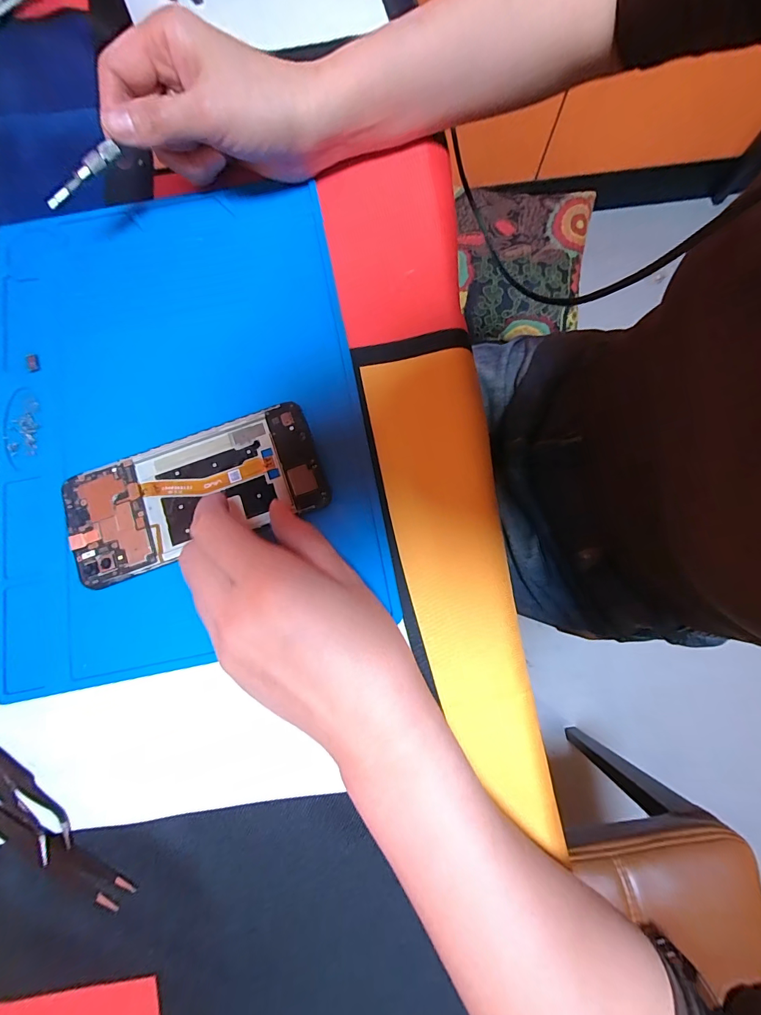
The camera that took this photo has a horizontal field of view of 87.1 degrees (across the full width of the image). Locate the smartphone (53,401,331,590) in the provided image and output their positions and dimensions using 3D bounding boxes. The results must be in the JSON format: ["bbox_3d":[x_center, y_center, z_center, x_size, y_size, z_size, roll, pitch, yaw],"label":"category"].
[{"bbox_3d":[-0.110,-0.010,0.239,0.148,0.006,0.069,-21,79,-4],"label":"smartphone"}]

